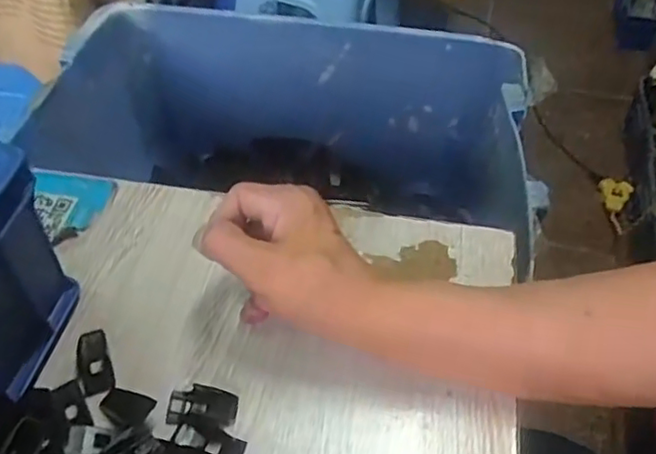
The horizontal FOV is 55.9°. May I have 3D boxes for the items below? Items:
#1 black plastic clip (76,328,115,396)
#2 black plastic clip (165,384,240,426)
[{"bbox_3d":[-0.148,0.084,0.390,0.020,0.004,0.044,-16,51,-14],"label":"black plastic clip"},{"bbox_3d":[-0.075,0.106,0.368,0.041,0.012,0.020,4,49,3],"label":"black plastic clip"}]

